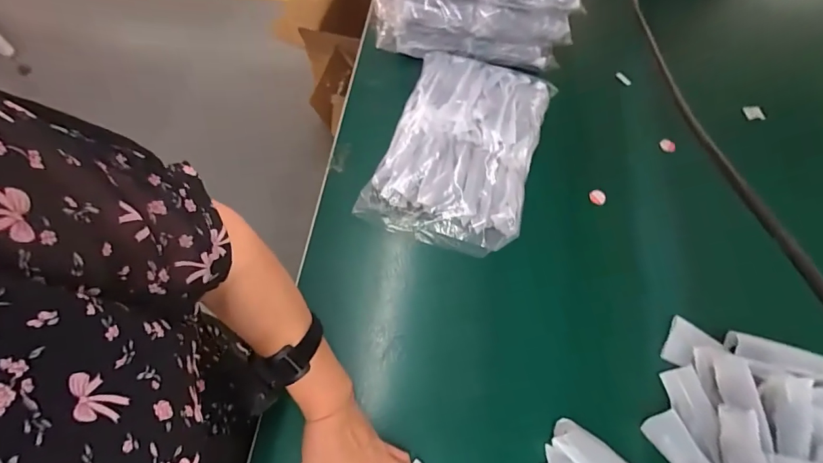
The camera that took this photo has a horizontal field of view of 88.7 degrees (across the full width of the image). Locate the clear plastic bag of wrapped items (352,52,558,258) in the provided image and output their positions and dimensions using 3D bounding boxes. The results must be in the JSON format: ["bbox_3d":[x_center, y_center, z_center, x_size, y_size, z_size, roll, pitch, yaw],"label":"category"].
[{"bbox_3d":[0.075,-0.125,0.625,0.216,0.074,0.296,18,64,6],"label":"clear plastic bag of wrapped items"}]

